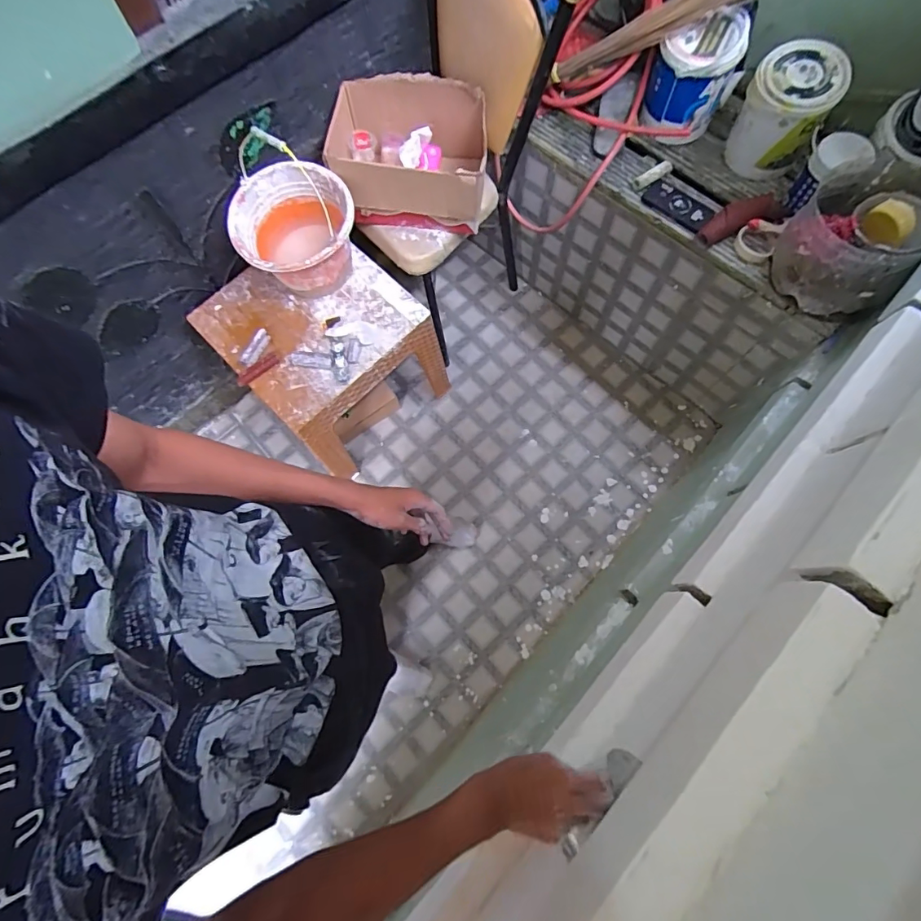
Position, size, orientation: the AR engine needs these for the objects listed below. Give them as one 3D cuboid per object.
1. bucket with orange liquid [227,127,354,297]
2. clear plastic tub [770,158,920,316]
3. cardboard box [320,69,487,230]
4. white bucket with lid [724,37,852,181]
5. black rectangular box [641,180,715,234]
[{"bbox_3d":[-0.381,-0.542,1.109,0.279,0.324,0.247,-10,73,-1],"label":"bucket with orange liquid"},{"bbox_3d":[0.803,-0.454,0.977,0.234,0.199,0.225,0,73,1],"label":"clear plastic tub"},{"bbox_3d":[-0.120,-0.738,1.163,0.380,0.186,0.259,2,73,2],"label":"cardboard box"},{"bbox_3d":[0.718,-0.780,1.091,0.169,0.228,0.168,0,73,1],"label":"white bucket with lid"},{"bbox_3d":[0.526,-0.619,1.154,0.160,0.029,0.065,40,78,12],"label":"black rectangular box"}]

